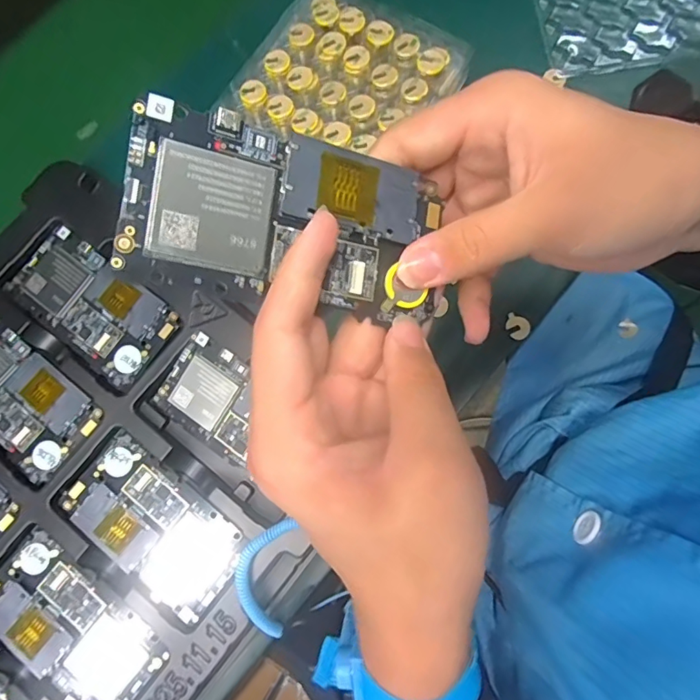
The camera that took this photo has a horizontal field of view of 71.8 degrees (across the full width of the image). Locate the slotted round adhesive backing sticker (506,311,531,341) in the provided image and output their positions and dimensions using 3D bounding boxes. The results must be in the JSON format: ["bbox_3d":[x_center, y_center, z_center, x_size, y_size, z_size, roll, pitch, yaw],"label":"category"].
[{"bbox_3d":[0.126,-0.018,0.363,0.016,0.006,0.019,10,79,3],"label":"slotted round adhesive backing sticker"}]

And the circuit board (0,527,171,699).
[{"bbox_3d":[-0.189,0.184,0.321,0.127,0.004,0.065,38,82,8],"label":"circuit board"}]

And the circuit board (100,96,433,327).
[{"bbox_3d":[-0.020,-0.052,0.189,0.124,0.004,0.063,10,87,-23],"label":"circuit board"}]

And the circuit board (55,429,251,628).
[{"bbox_3d":[-0.135,0.120,0.331,0.125,0.004,0.068,39,82,8],"label":"circuit board"}]

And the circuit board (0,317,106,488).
[{"bbox_3d":[-0.243,0.031,0.350,0.123,0.005,0.066,40,82,8],"label":"circuit board"}]

